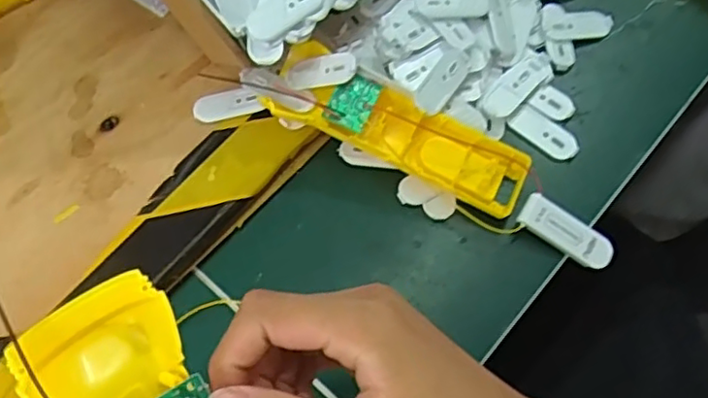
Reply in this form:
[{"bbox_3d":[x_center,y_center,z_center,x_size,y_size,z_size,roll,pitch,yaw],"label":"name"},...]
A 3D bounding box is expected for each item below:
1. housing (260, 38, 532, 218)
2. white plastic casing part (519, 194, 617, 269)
[{"bbox_3d":[0.025,-0.040,0.387,0.160,0.033,0.046,26,71,12],"label":"housing"},{"bbox_3d":[0.123,0.019,0.372,0.056,0.006,0.021,35,93,3],"label":"white plastic casing part"}]

